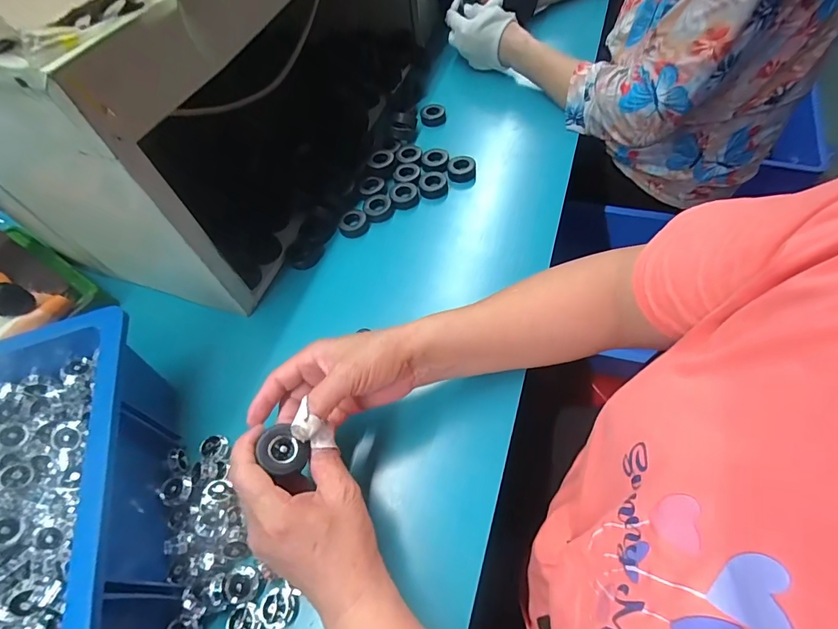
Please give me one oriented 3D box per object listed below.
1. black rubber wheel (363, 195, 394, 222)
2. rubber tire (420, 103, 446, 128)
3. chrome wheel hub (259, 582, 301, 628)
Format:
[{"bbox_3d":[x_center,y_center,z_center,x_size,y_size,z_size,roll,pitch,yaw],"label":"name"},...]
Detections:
[{"bbox_3d":[-0.052,-0.136,0.550,0.035,0.017,0.039,-16,57,-5],"label":"black rubber wheel"},{"bbox_3d":[0.021,-0.295,0.642,0.038,0.017,0.036,-6,57,1],"label":"rubber tire"},{"bbox_3d":[-0.105,0.217,0.321,0.025,0.017,0.027,-2,57,4],"label":"chrome wheel hub"}]

